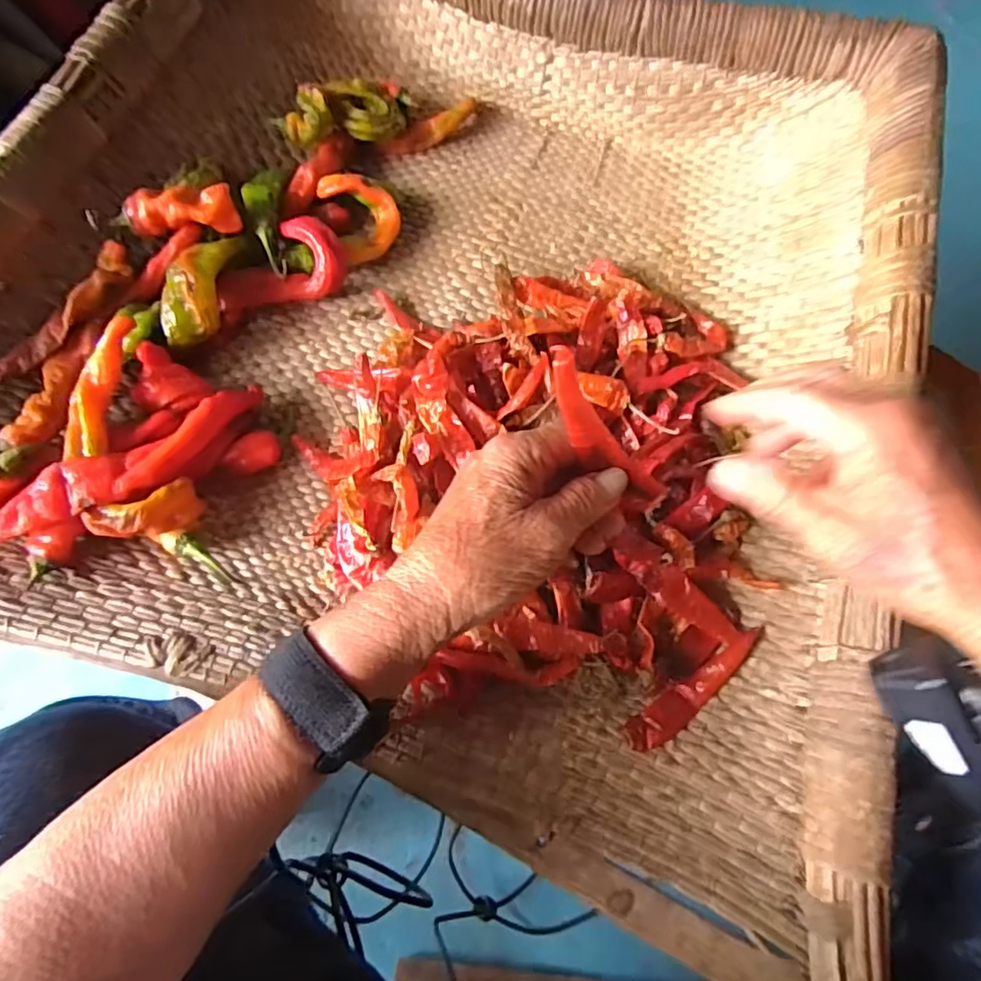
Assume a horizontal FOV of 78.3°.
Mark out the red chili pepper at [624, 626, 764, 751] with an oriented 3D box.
[{"bbox_3d":[0.122,0.118,0.352,0.100,0.013,0.022,-32,72,-13],"label":"red chili pepper"}]

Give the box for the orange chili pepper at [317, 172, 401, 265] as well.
[{"bbox_3d":[-0.100,-0.217,0.474,0.052,0.027,0.072,-23,70,-10],"label":"orange chili pepper"}]

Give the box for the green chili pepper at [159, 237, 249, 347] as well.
[{"bbox_3d":[-0.198,-0.142,0.412,0.029,0.032,0.087,8,68,3],"label":"green chili pepper"}]

